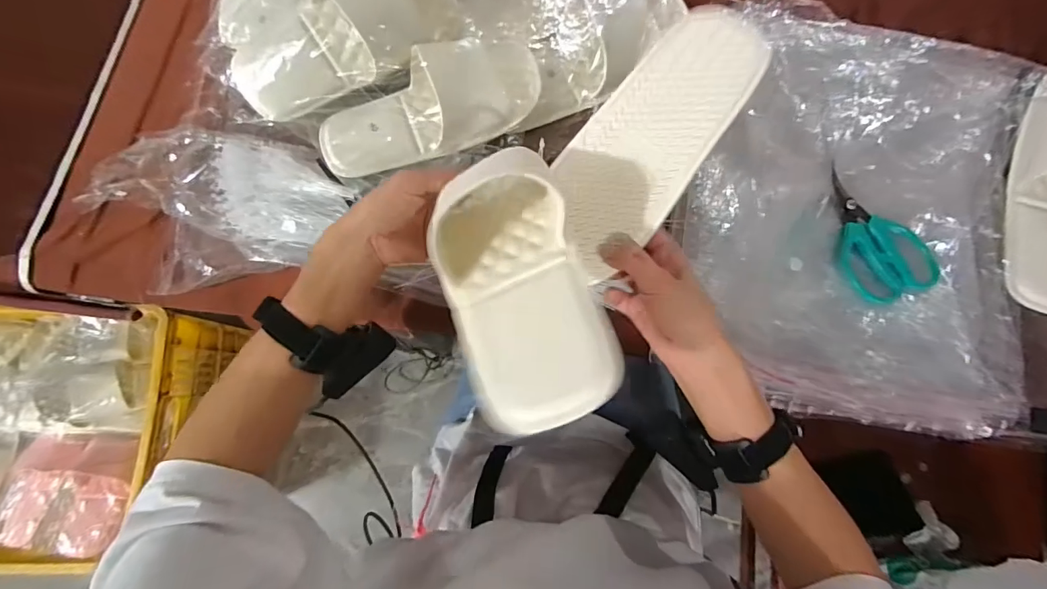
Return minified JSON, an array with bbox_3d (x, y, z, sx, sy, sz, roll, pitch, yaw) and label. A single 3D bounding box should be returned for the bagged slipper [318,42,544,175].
[{"bbox_3d":[-0.096,-0.197,0.448,0.235,0.059,0.111,-18,78,-3],"label":"bagged slipper"}]

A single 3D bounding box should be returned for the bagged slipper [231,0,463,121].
[{"bbox_3d":[-0.177,-0.258,0.445,0.238,0.075,0.095,-25,79,-4],"label":"bagged slipper"}]

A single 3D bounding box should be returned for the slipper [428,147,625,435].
[{"bbox_3d":[-0.010,-0.026,0.291,0.096,0.052,0.226,-15,51,-2],"label":"slipper"}]

